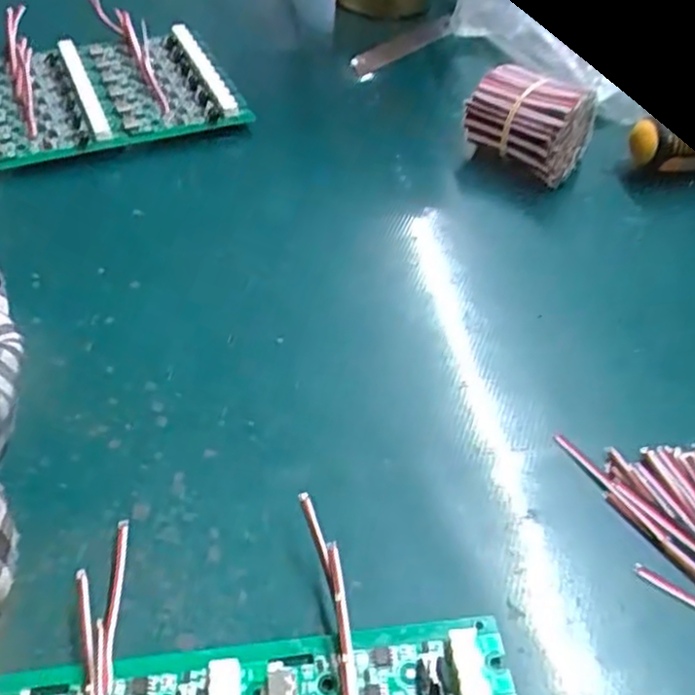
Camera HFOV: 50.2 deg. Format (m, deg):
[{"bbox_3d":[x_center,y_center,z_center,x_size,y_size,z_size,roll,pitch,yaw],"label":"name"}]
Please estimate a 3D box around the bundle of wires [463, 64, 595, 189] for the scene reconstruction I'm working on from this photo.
[{"bbox_3d":[0.083,-0.102,0.343,0.051,0.048,0.032,34,55,27],"label":"bundle of wires"}]

